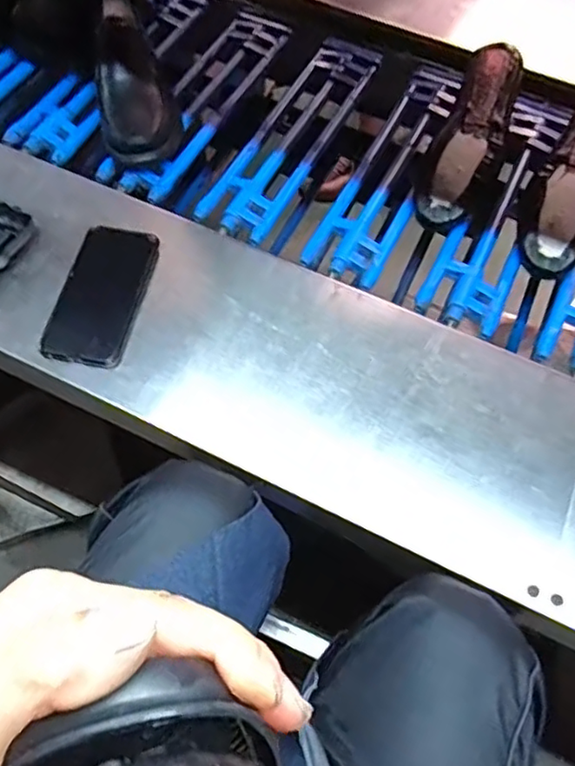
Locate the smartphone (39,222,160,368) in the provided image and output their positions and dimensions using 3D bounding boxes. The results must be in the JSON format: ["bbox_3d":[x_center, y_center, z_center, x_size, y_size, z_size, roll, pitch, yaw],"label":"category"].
[{"bbox_3d":[-0.186,-0.092,0.622,0.079,0.008,0.165,10,62,4],"label":"smartphone"}]

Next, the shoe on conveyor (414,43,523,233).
[{"bbox_3d":[0.227,-0.304,0.771,0.083,0.060,0.265,22,79,10],"label":"shoe on conveyor"}]

